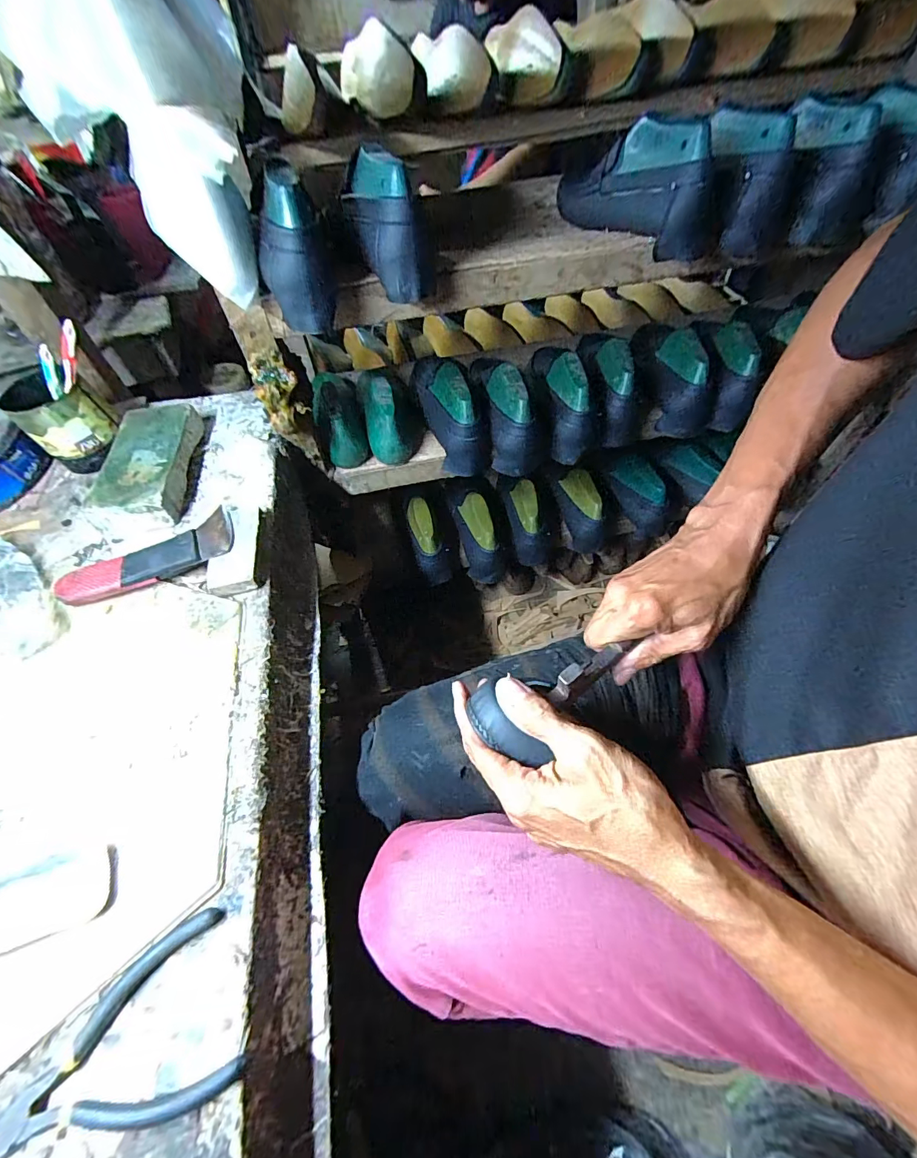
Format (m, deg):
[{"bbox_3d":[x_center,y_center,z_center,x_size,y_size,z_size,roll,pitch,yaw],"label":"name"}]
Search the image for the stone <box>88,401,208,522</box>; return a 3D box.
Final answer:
[{"bbox_3d":[-0.384,-0.146,0.548,0.101,0.044,0.192,-8,54,-3],"label":"stone"}]

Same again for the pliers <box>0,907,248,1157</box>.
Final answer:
[{"bbox_3d":[-0.216,0.295,0.263,0.157,0.014,0.089,-27,57,-15],"label":"pliers"}]

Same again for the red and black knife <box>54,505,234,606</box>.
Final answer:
[{"bbox_3d":[-0.335,-0.022,0.474,0.181,0.024,0.071,-24,57,-13],"label":"red and black knife"}]

